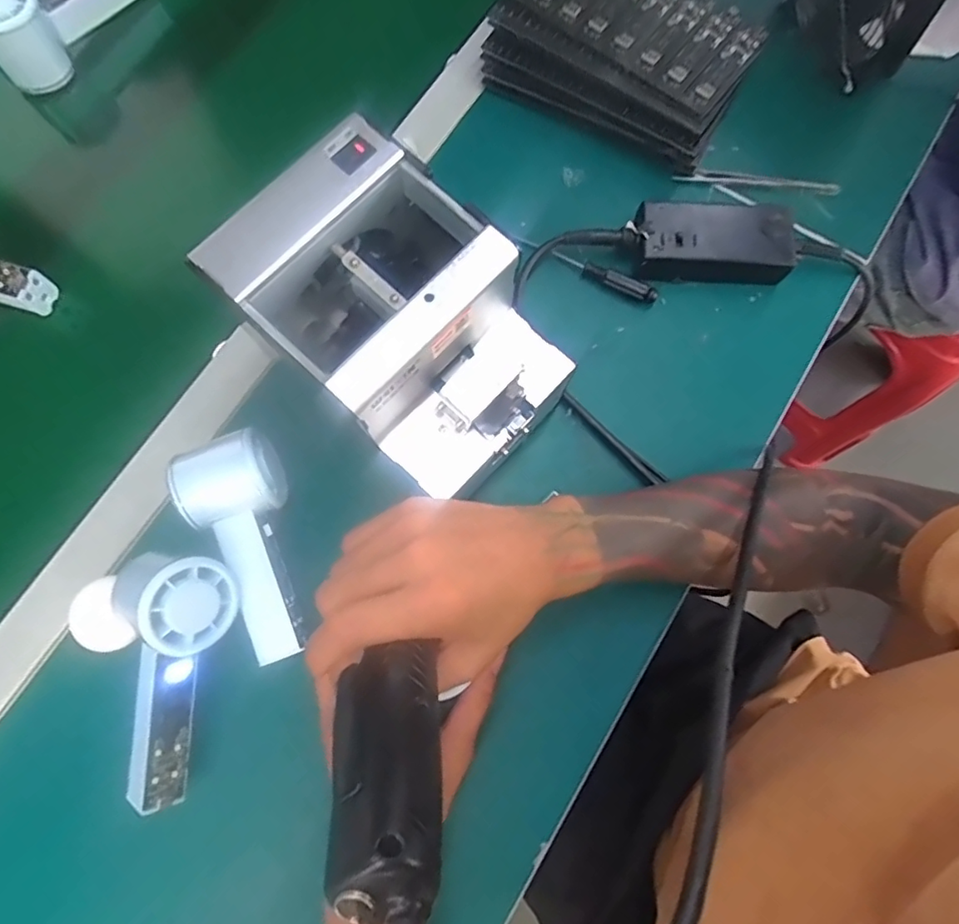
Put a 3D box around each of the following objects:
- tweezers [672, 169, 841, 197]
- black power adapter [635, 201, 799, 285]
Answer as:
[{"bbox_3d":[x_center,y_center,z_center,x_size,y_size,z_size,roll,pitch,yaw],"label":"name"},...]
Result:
[{"bbox_3d":[0.226,-0.229,0.458,0.128,0.014,0.009,10,78,2],"label":"tweezers"},{"bbox_3d":[0.182,-0.168,0.435,0.119,0.033,0.055,1,78,0],"label":"black power adapter"}]

